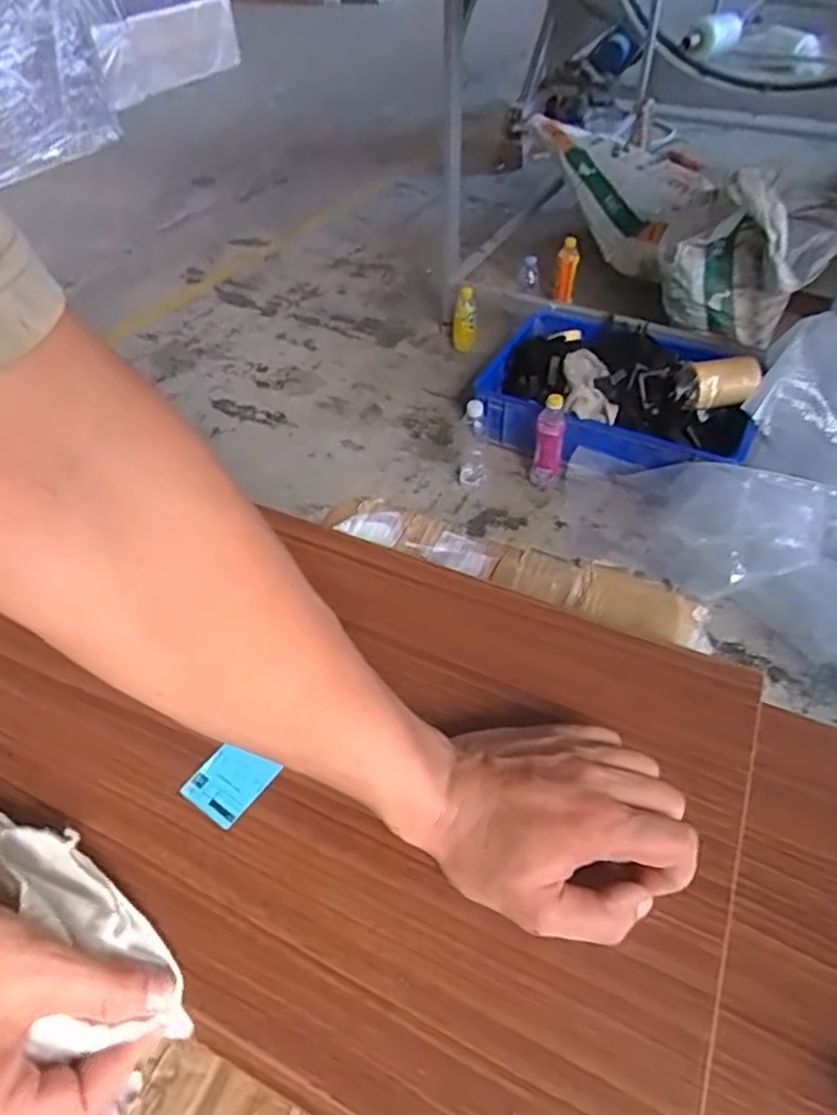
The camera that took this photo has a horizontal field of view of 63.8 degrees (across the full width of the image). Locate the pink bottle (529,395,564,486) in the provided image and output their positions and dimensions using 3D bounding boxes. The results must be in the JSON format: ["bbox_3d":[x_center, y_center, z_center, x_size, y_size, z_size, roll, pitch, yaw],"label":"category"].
[{"bbox_3d":[0.285,-0.249,1.478,0.069,0.213,0.069,10,48,12],"label":"pink bottle"}]

